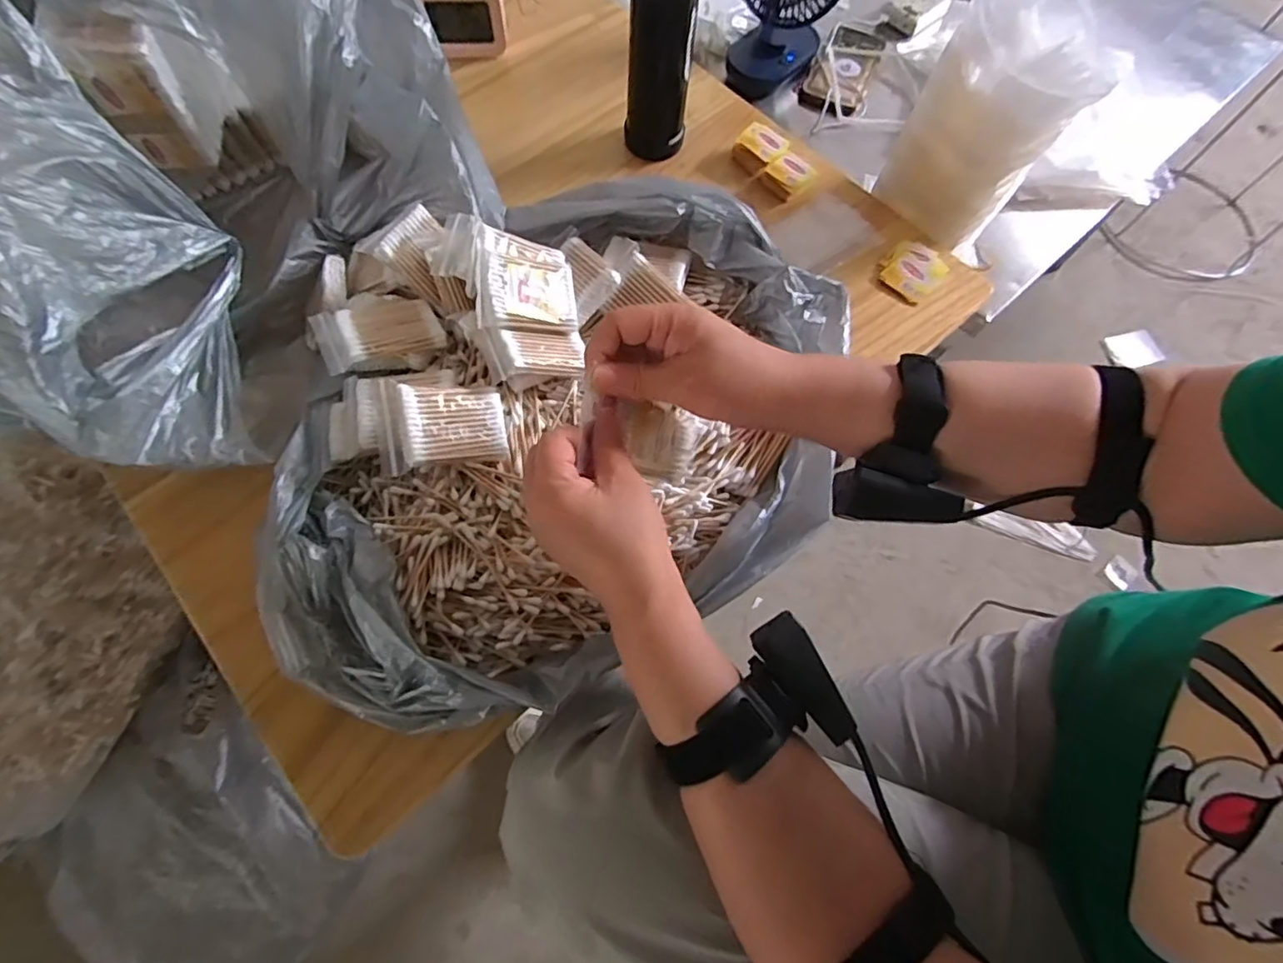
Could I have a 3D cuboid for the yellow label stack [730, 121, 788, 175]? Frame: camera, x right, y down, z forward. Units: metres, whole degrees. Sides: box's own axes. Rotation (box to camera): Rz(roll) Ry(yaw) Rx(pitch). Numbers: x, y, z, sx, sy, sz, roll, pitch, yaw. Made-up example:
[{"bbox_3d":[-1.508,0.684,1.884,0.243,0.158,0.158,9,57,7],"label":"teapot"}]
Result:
[{"bbox_3d":[0.132,-0.375,0.670,0.049,0.026,0.048,38,71,13],"label":"yellow label stack"}]

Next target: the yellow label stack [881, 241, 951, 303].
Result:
[{"bbox_3d":[0.287,-0.224,0.620,0.057,0.006,0.067,42,72,15],"label":"yellow label stack"}]

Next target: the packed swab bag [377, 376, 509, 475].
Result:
[{"bbox_3d":[-0.142,-0.043,0.426,0.085,0.011,0.061,-8,85,-34],"label":"packed swab bag"}]

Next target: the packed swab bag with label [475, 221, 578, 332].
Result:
[{"bbox_3d":[-0.091,-0.159,0.456,0.079,0.018,0.082,-2,74,-37],"label":"packed swab bag with label"}]

